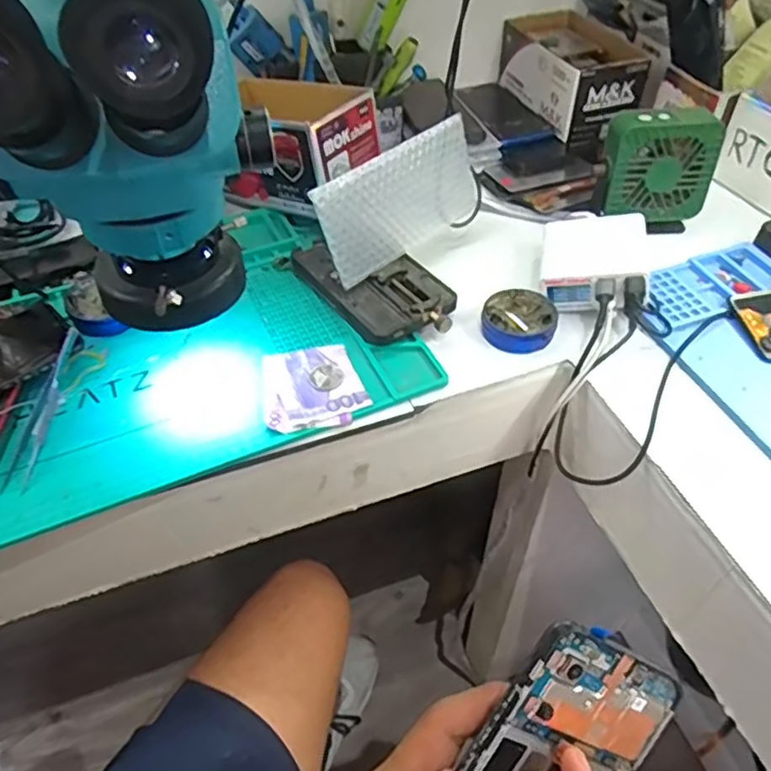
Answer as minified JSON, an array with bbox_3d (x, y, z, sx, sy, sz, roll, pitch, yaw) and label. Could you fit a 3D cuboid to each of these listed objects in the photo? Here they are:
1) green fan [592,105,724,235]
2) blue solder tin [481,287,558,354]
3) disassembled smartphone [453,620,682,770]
[{"bbox_3d":[0.256,-0.202,0.605,0.105,0.107,0.045,-8,48,-7],"label":"green fan"},{"bbox_3d":[0.114,-0.056,0.539,0.059,0.017,0.061,-1,47,1],"label":"blue solder tin"},{"bbox_3d":[0.056,0.173,0.255,0.158,0.075,0.007,-59,21,2],"label":"disassembled smartphone"}]

